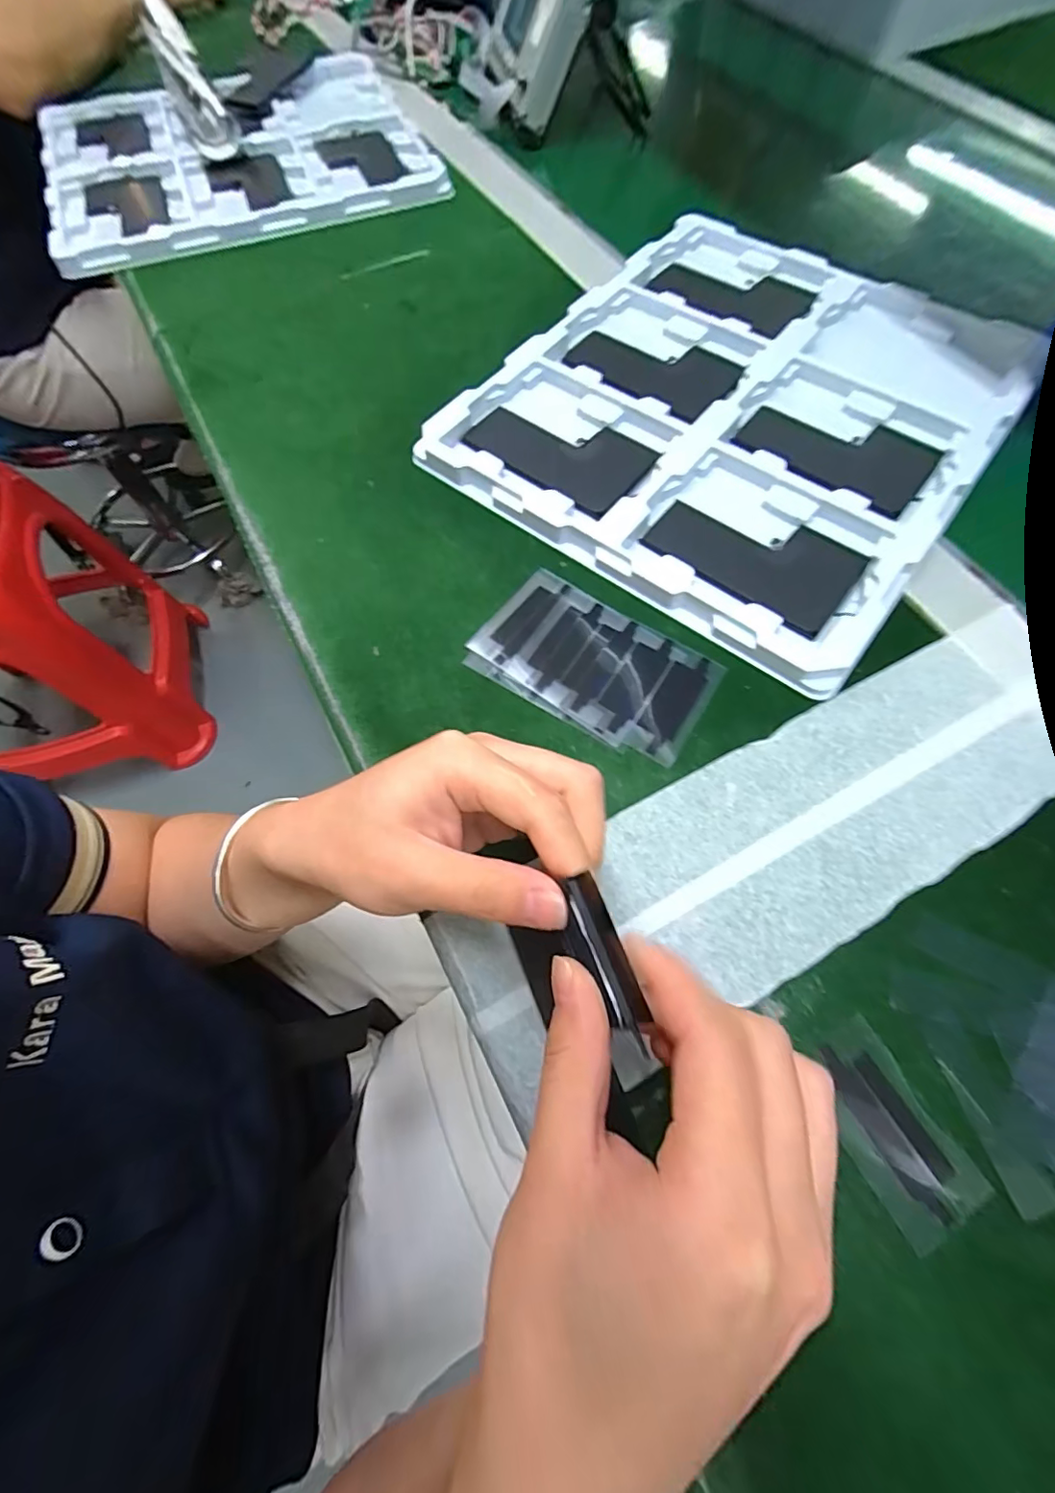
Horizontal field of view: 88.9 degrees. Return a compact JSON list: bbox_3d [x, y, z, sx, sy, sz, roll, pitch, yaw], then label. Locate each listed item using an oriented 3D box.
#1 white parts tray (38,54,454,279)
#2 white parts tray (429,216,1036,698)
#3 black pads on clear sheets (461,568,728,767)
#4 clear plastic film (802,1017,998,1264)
[{"bbox_3d":[-0.269,-0.557,0.493,0.320,0.021,0.303,-22,69,-7],"label":"white parts tray"},{"bbox_3d":[0.132,-0.215,0.338,0.273,0.013,0.304,37,74,15],"label":"white parts tray"},{"bbox_3d":[0.034,-0.043,0.275,0.117,0.004,0.071,32,73,14],"label":"black pads on clear sheets"},{"bbox_3d":[0.132,0.139,0.195,0.035,0.004,0.065,-29,70,-9],"label":"clear plastic film"}]

